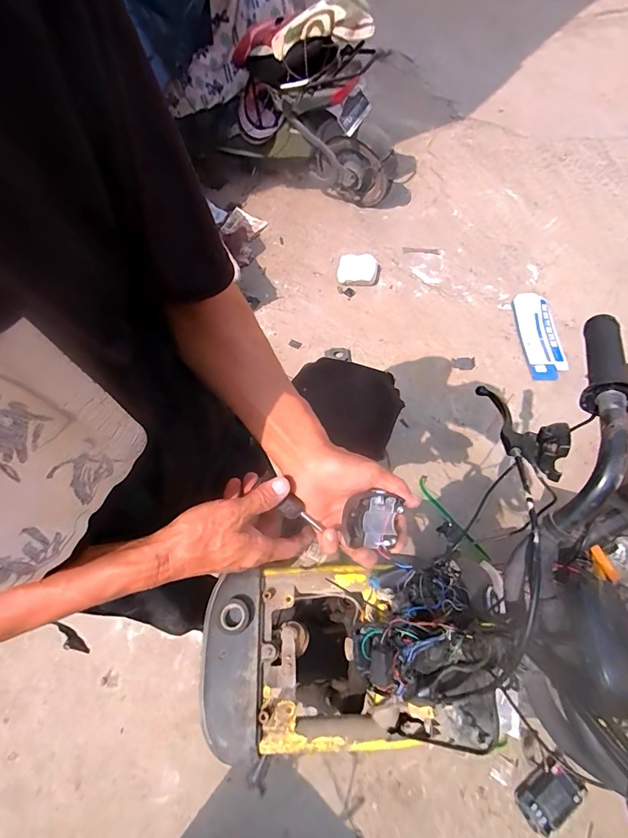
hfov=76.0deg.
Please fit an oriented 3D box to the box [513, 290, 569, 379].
[{"bbox_3d":[0.926,-0.344,1.650,0.150,0.042,0.415,-2,63,2],"label":"box"}]

